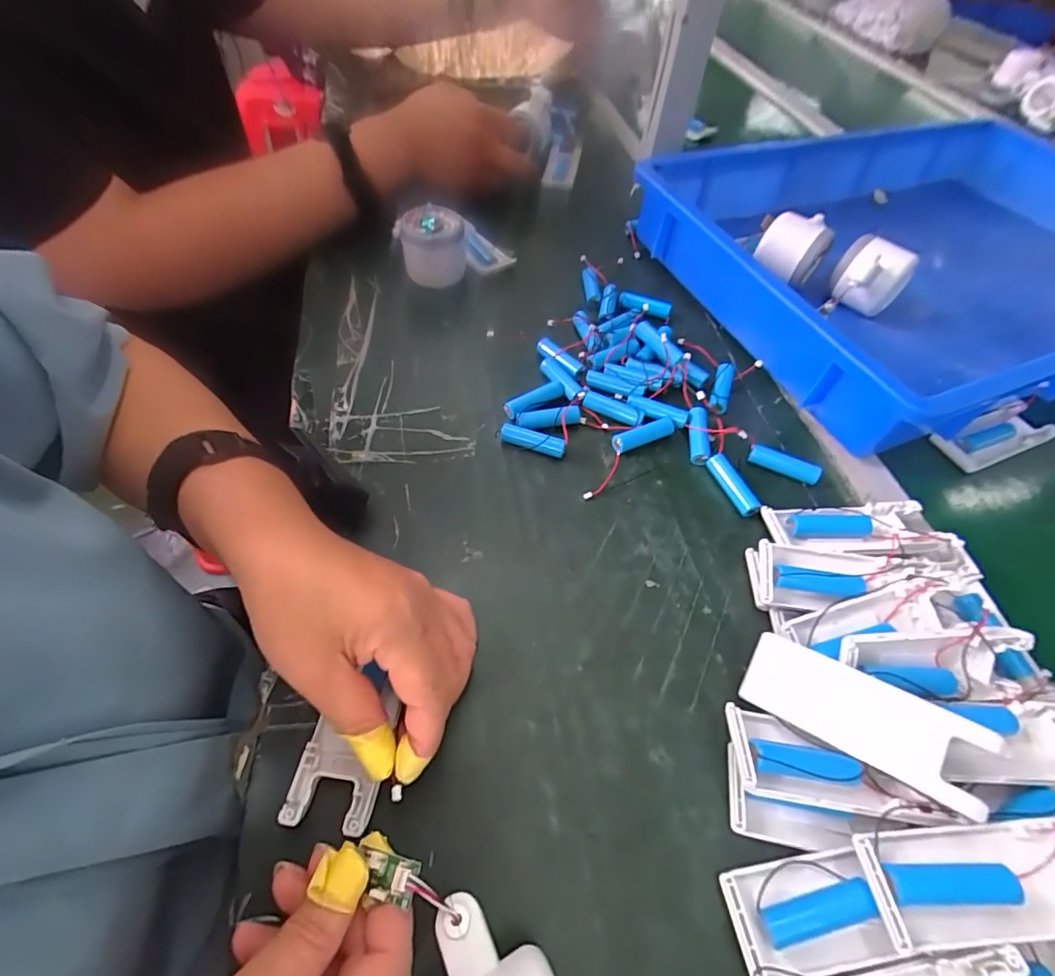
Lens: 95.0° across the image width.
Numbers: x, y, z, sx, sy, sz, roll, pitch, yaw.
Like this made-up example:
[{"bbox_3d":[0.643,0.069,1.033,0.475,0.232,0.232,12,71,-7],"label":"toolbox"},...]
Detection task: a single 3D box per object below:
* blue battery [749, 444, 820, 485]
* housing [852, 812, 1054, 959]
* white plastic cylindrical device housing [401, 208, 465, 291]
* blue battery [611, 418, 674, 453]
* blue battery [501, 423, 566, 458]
[{"bbox_3d":[0.194,-0.018,0.366,0.051,0.015,0.010,23,58,13],"label":"blue battery"},{"bbox_3d":[0.197,0.168,0.208,0.101,0.019,0.040,-3,56,-4],"label":"housing"},{"bbox_3d":[-0.092,-0.234,0.473,0.063,0.058,0.052,-3,56,-4],"label":"white plastic cylindrical device housing"},{"bbox_3d":[0.090,-0.041,0.373,0.054,0.013,0.011,-21,59,-15],"label":"blue battery"},{"bbox_3d":[0.004,-0.036,0.364,0.048,0.013,0.014,12,56,6],"label":"blue battery"}]

